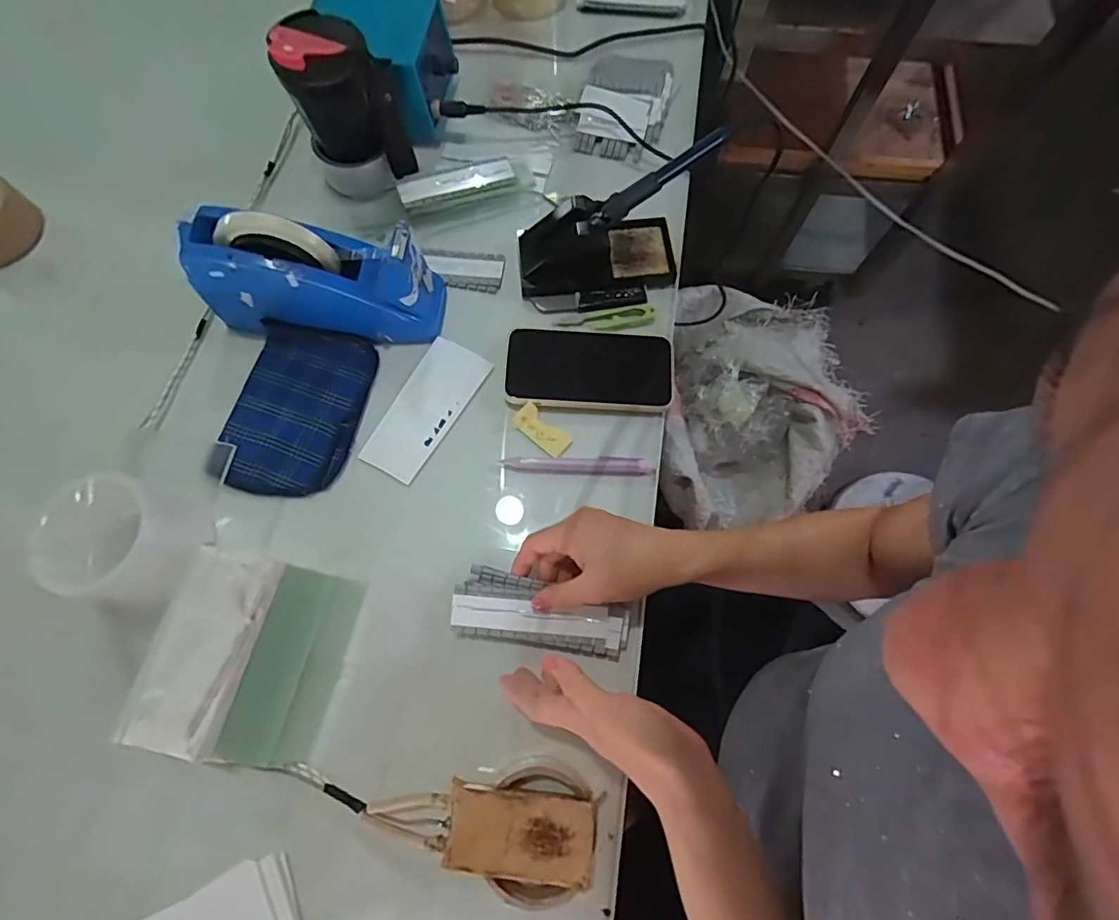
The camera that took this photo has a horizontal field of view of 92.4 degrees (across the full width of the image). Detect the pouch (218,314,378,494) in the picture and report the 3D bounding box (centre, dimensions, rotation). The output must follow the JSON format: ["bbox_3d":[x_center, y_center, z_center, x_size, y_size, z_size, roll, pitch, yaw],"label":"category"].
[{"bbox_3d":[-0.246,-0.048,0.504,0.115,0.021,0.160,9,71,1],"label":"pouch"}]

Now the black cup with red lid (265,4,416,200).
[{"bbox_3d":[-0.207,-0.349,0.528,0.099,0.133,0.073,-18,73,-7],"label":"black cup with red lid"}]

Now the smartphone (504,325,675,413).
[{"bbox_3d":[0.029,-0.092,0.518,0.158,0.015,0.089,4,71,0],"label":"smartphone"}]

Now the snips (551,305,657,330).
[{"bbox_3d":[0.048,-0.141,0.542,0.101,0.008,0.019,-8,72,-4],"label":"snips"}]

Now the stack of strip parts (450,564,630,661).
[{"bbox_3d":[-0.015,0.125,0.437,0.140,0.009,0.056,9,88,2],"label":"stack of strip parts"}]

